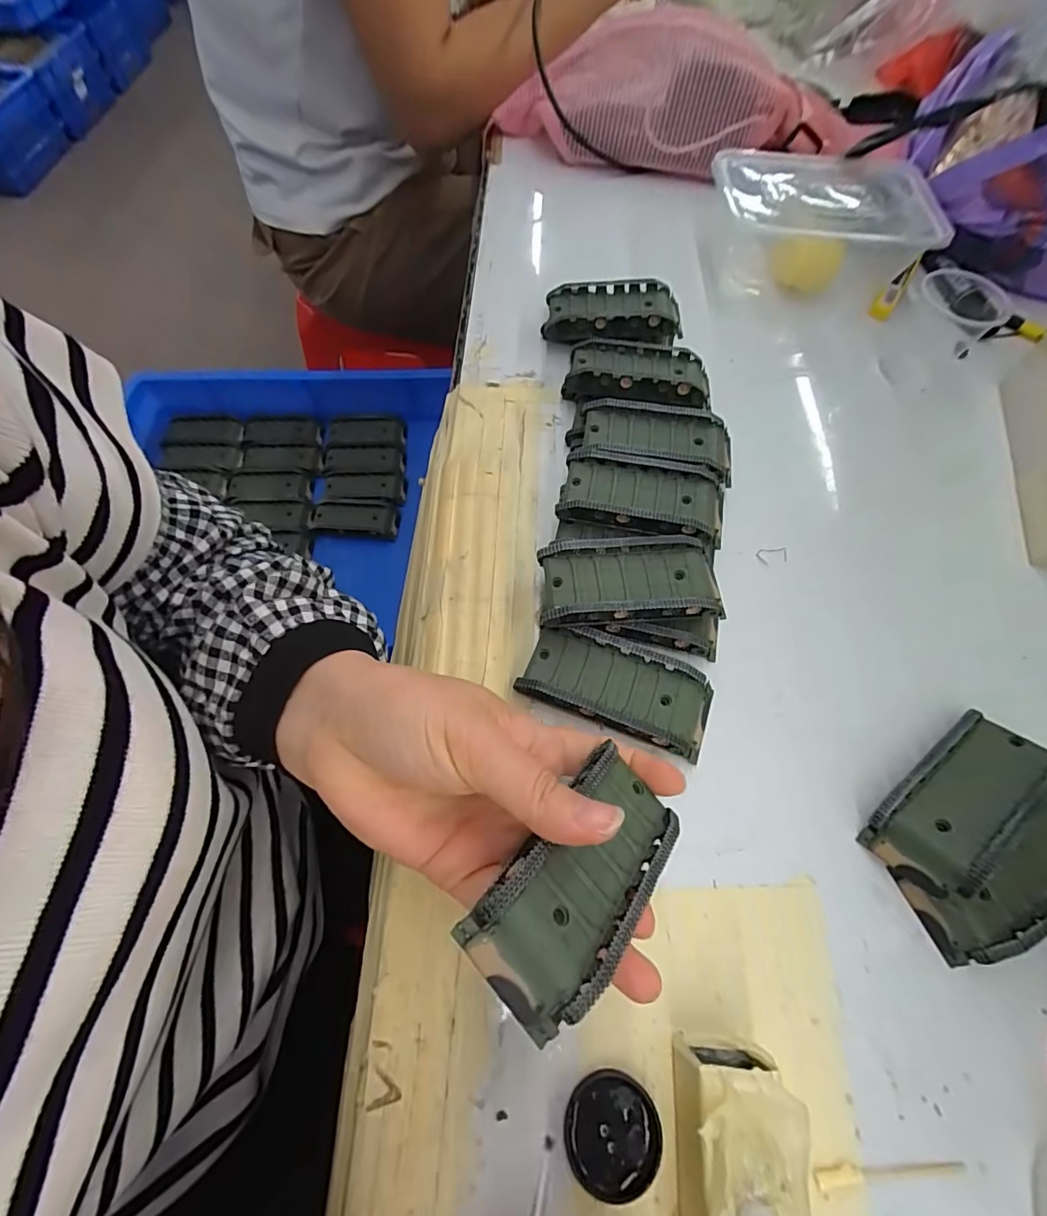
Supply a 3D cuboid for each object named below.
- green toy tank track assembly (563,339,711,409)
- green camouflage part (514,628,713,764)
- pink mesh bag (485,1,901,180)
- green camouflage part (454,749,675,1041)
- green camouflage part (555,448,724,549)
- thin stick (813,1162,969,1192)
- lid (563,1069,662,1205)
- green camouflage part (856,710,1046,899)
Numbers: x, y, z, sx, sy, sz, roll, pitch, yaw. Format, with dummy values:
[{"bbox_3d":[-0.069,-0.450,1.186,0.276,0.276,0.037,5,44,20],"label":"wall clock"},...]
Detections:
[{"bbox_3d":[0.077,-0.156,0.356,0.094,0.033,0.062,10,64,2],"label":"green toy tank track assembly"},{"bbox_3d":[0.050,0.041,0.266,0.095,0.018,0.045,20,65,7],"label":"green camouflage part"},{"bbox_3d":[0.167,-0.467,0.475,0.363,0.091,0.093,15,64,5],"label":"pink mesh bag"},{"bbox_3d":[0.023,0.093,0.183,0.045,0.023,0.094,43,42,17],"label":"green camouflage part"},{"bbox_3d":[0.072,-0.063,0.312,0.096,0.029,0.051,11,64,3],"label":"green camouflage part"},{"bbox_3d":[0.139,0.215,0.195,0.061,0.004,0.006,0,64,-2],"label":"thin stick"},{"bbox_3d":[0.034,0.199,0.195,0.035,0.006,0.035,1,64,-2],"label":"lid"},{"bbox_3d":[0.208,0.089,0.241,0.095,0.021,0.043,-32,50,-17],"label":"green camouflage part"}]

